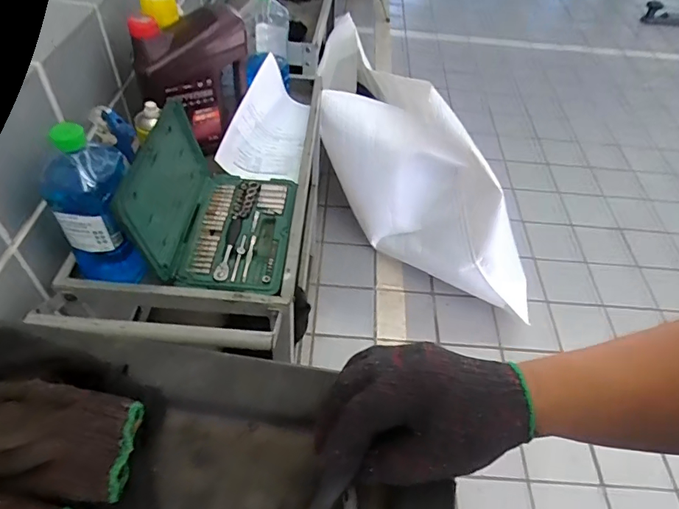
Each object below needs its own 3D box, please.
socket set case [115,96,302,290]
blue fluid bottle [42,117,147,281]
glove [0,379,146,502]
[{"bbox_3d":[-0.204,-0.100,0.807,0.233,0.151,0.302,3,48,-2],"label":"socket set case"},{"bbox_3d":[-0.356,-0.069,0.690,0.104,0.232,0.106,-12,51,-15],"label":"blue fluid bottle"},{"bbox_3d":[-0.235,0.124,0.324,0.190,0.039,0.066,5,48,0],"label":"glove"}]

